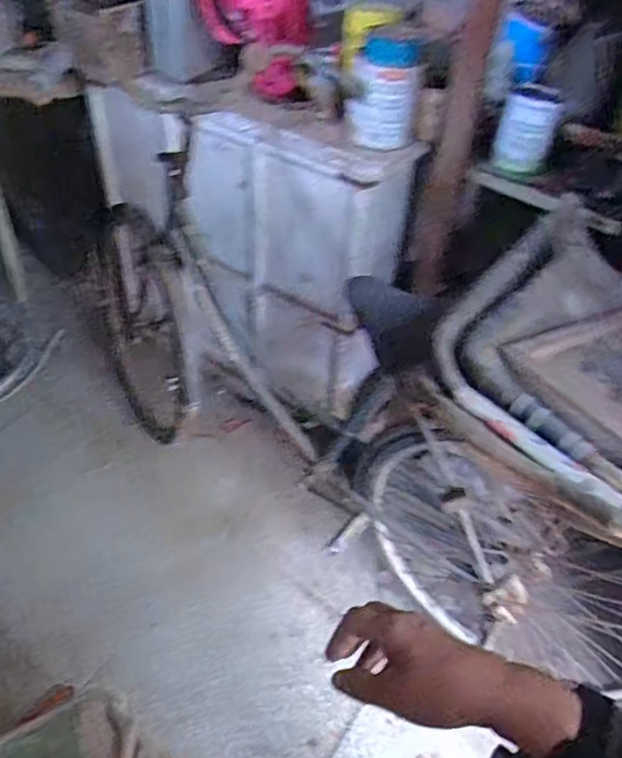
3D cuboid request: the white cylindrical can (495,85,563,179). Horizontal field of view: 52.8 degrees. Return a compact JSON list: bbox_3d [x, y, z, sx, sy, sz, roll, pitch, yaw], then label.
[{"bbox_3d":[0.417,-0.469,1.208,0.106,0.141,0.108,12,44,9],"label":"white cylindrical can"}]

